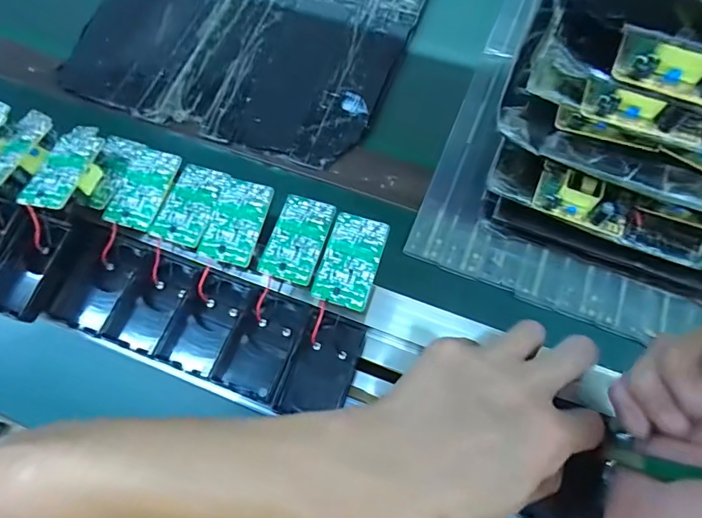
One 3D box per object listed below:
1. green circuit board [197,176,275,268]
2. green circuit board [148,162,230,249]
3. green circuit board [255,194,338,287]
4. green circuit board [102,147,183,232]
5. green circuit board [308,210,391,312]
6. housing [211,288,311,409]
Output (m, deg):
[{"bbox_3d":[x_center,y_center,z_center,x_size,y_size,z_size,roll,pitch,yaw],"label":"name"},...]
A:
[{"bbox_3d":[-0.081,-0.029,0.318,0.037,0.004,0.063,14,69,8],"label":"green circuit board"},{"bbox_3d":[-0.116,-0.041,0.326,0.038,0.004,0.064,16,68,8],"label":"green circuit board"},{"bbox_3d":[-0.037,-0.014,0.314,0.038,0.005,0.064,16,69,8],"label":"green circuit board"},{"bbox_3d":[-0.154,-0.054,0.330,0.038,0.004,0.065,15,69,8],"label":"green circuit board"},{"bbox_3d":[0.000,0.001,0.304,0.038,0.005,0.064,17,70,9],"label":"green circuit board"},{"bbox_3d":[-0.062,0.059,0.312,0.042,0.026,0.071,20,70,10],"label":"housing"}]

